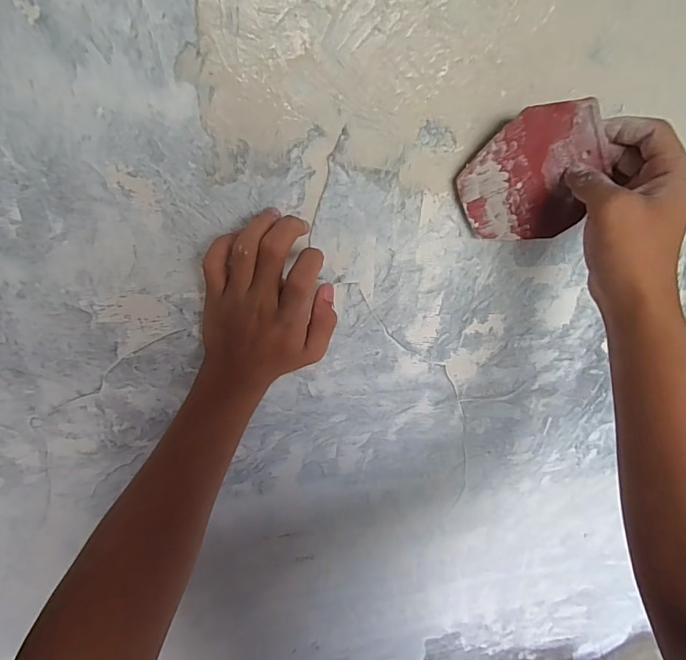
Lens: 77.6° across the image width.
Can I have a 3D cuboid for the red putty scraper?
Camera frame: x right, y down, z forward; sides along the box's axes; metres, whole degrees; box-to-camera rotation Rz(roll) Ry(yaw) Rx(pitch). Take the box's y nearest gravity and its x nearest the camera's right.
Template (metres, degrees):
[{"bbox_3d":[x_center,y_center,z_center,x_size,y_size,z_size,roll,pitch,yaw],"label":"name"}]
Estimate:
[{"bbox_3d":[0.142,-0.112,0.321,0.101,0.095,0.004,-21,32,23],"label":"red putty scraper"}]

